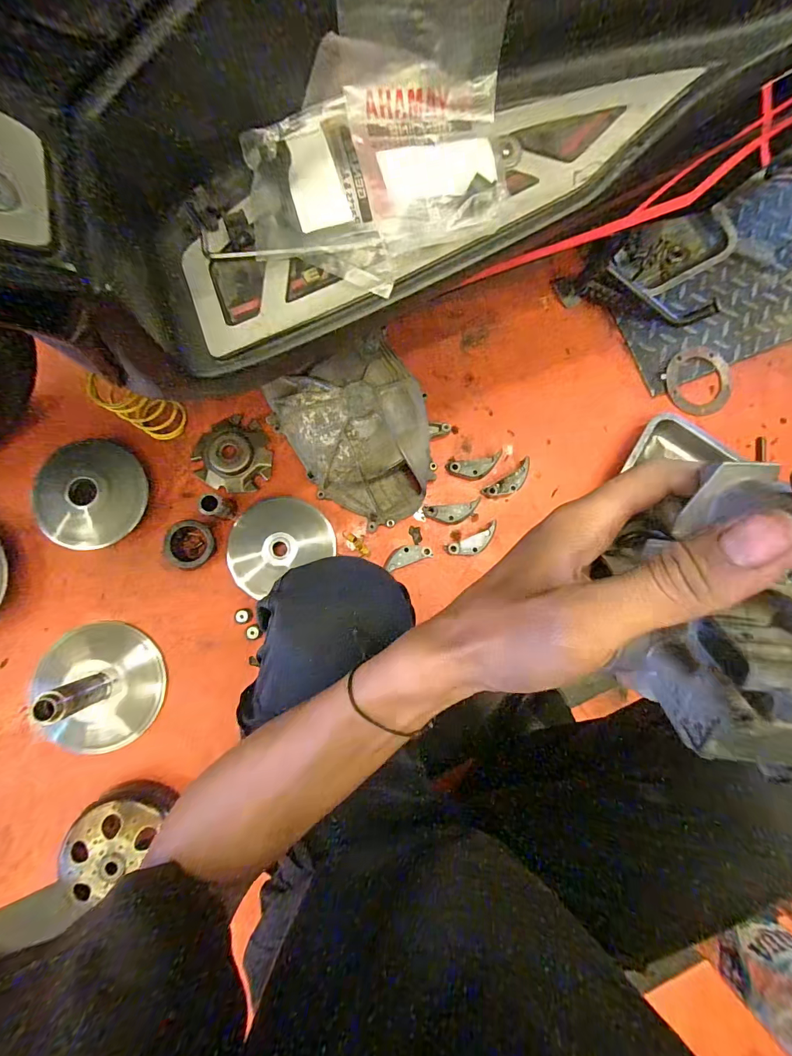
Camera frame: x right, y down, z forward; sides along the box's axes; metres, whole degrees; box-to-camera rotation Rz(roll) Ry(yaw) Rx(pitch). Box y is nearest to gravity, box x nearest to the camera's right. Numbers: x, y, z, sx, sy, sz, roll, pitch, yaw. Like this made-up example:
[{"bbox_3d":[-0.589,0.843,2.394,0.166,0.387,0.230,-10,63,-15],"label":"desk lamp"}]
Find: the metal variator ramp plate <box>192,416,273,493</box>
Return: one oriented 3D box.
[{"bbox_3d":[-0.254,-0.113,0.601,0.115,0.020,0.112,0,81,-2],"label":"metal variator ramp plate"}]

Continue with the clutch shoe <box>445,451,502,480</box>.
[{"bbox_3d":[0.125,-0.094,0.614,0.086,0.015,0.035,-8,85,-4],"label":"clutch shoe"}]

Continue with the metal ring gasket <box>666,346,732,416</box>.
[{"bbox_3d":[0.522,-0.253,0.666,0.125,0.012,0.116,0,84,-3],"label":"metal ring gasket"}]

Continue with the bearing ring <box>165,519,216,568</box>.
[{"bbox_3d":[-0.305,0.023,0.567,0.064,0.025,0.070,0,84,-3],"label":"bearing ring"}]

